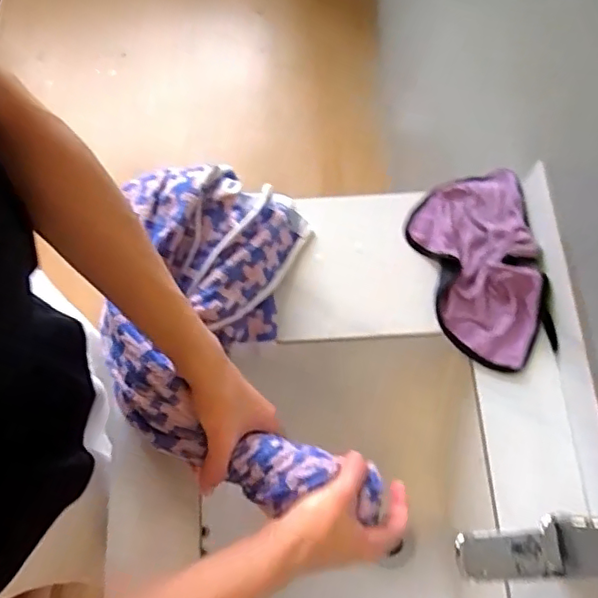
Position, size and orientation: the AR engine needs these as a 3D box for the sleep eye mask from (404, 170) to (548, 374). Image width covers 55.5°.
[{"bbox_3d":[0.206,-0.041,0.653,0.134,0.029,0.238,-3,70,-1],"label":"sleep eye mask"}]

